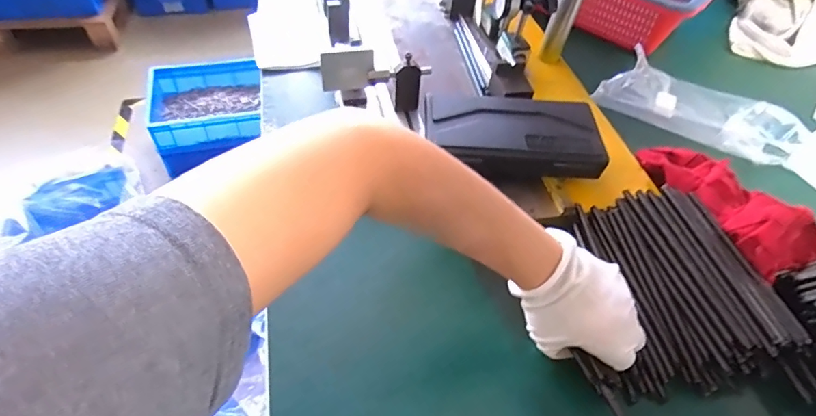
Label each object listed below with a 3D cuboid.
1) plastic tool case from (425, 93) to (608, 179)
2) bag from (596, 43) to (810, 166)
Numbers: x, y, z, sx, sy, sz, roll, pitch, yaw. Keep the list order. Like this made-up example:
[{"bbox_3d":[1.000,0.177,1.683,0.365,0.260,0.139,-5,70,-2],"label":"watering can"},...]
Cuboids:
[{"bbox_3d":[0.118,-0.081,0.560,0.196,0.057,0.104,3,50,-3],"label":"plastic tool case"},{"bbox_3d":[0.401,-0.135,0.667,0.255,0.060,0.114,28,53,18],"label":"bag"}]

